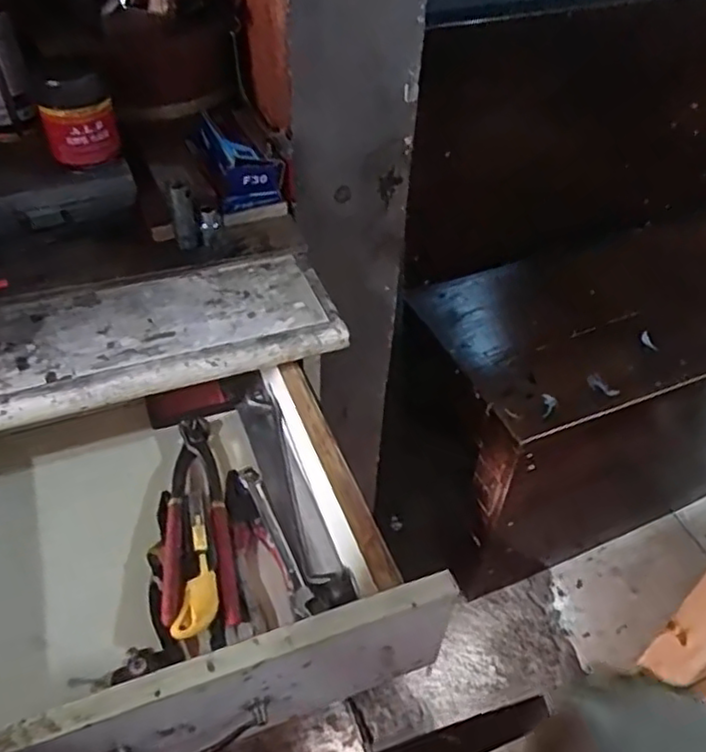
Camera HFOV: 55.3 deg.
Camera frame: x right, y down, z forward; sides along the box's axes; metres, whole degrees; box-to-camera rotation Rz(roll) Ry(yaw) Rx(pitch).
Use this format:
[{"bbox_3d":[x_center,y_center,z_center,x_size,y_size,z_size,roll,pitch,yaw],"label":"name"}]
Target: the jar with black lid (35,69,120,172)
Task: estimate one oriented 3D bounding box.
[{"bbox_3d":[-0.279,-0.262,0.688,0.069,0.083,0.070,-12,47,-15],"label":"jar with black lid"}]

